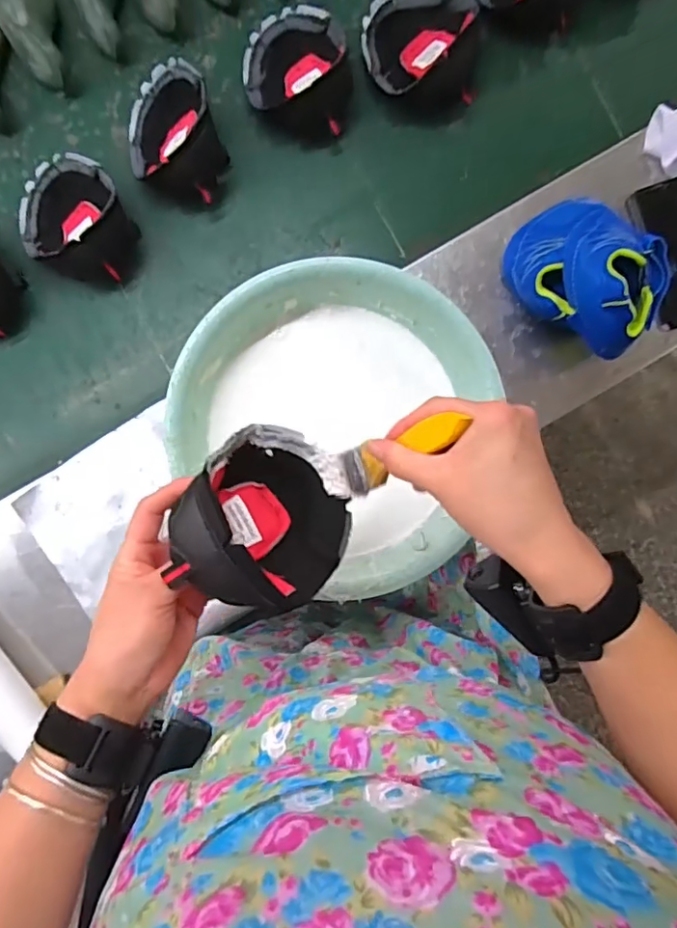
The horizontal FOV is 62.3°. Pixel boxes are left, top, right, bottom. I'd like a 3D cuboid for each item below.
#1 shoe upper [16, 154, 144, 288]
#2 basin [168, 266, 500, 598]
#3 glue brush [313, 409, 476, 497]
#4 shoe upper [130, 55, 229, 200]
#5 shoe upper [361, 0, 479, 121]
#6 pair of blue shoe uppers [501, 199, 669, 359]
[{"bbox_3d":[-0.285,-0.264,0.604,0.144,0.063,0.124,27,89,-4],"label":"shoe upper"},{"bbox_3d":[0.004,-0.050,0.561,0.296,0.113,0.270,0,91,-4],"label":"basin"},{"bbox_3d":[0.032,-0.006,0.377,0.016,0.146,0.037,-32,94,-34],"label":"glue brush"},{"bbox_3d":[-0.179,-0.363,0.609,0.108,0.068,0.151,-19,92,-4],"label":"shoe upper"},{"bbox_3d":[0.091,-0.467,0.629,0.124,0.057,0.141,-10,92,-4],"label":"shoe upper"},{"bbox_3d":[0.253,-0.196,0.584,0.111,0.129,0.174,-23,92,-4],"label":"pair of blue shoe uppers"}]

